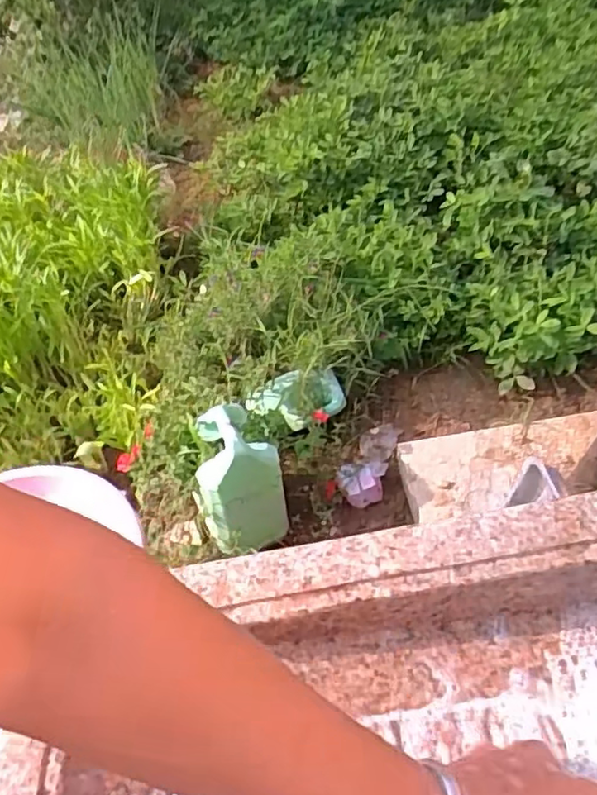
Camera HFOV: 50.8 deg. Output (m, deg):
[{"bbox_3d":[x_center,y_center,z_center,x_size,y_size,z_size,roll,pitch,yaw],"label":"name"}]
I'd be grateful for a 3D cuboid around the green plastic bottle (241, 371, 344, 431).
[{"bbox_3d":[-0.002,0.010,1.512,0.233,0.087,0.121,-9,46,-2],"label":"green plastic bottle"}]

